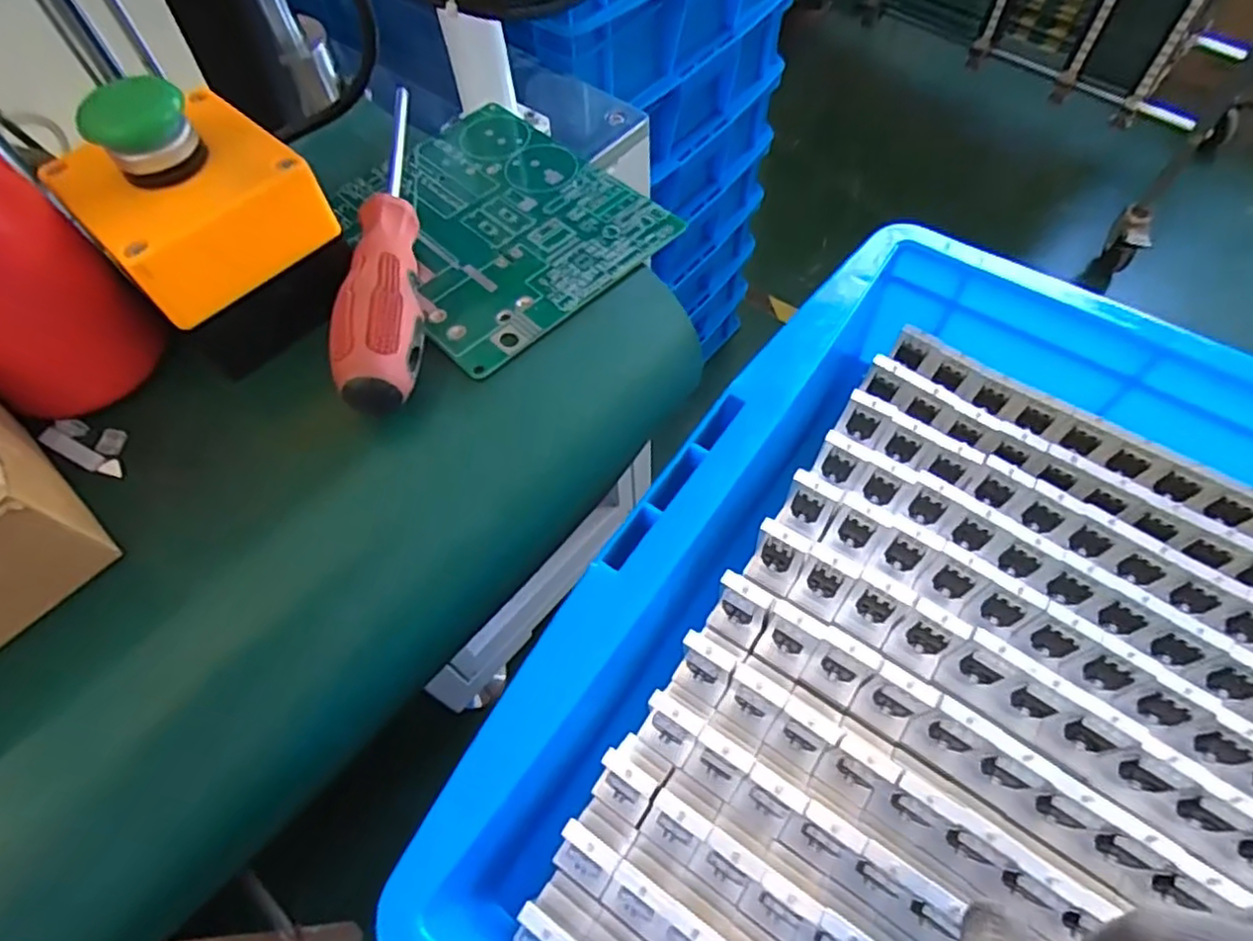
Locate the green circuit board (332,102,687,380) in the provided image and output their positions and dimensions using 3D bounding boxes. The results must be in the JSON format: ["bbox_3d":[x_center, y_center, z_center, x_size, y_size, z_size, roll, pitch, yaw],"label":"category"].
[{"bbox_3d":[-0.066,-0.117,0.321,0.120,0.009,0.144,-40,67,-19],"label":"green circuit board"}]

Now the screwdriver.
[{"bbox_3d":[-0.101,-0.109,0.293,0.028,0.027,0.192,-7,61,-2],"label":"screwdriver"}]

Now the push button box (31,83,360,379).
[{"bbox_3d":[-0.160,-0.098,0.261,0.075,0.081,0.079,-39,67,-18],"label":"push button box"}]

